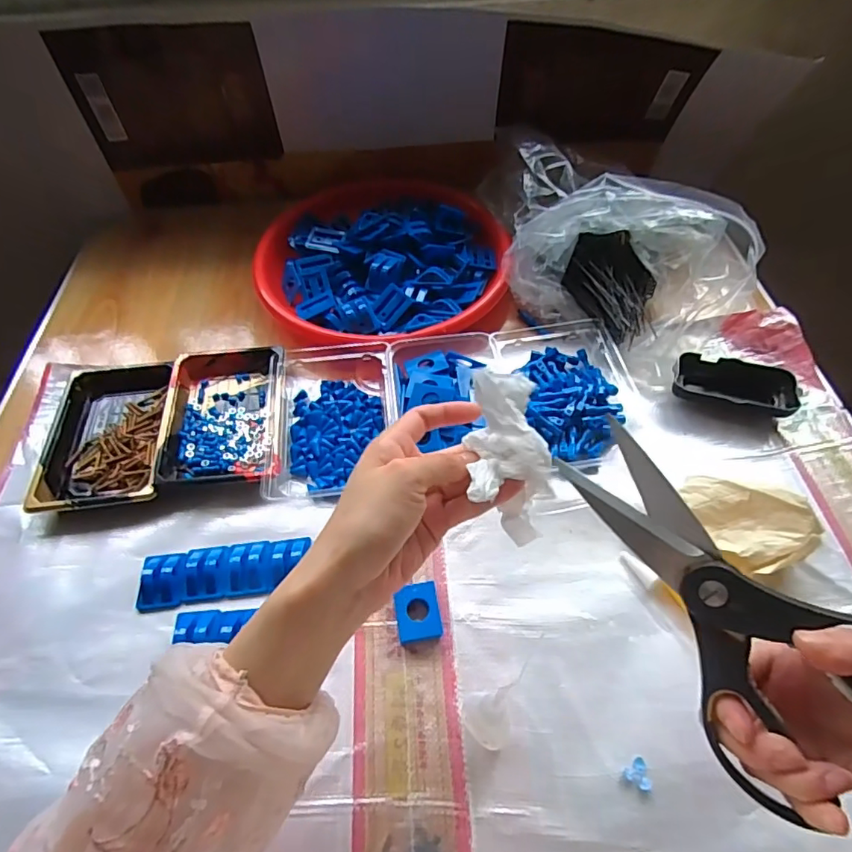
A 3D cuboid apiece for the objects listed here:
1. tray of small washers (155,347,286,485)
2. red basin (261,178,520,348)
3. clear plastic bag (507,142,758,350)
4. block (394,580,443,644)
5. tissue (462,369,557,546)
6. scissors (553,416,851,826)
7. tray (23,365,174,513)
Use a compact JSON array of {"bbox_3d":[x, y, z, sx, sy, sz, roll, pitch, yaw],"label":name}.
[{"bbox_3d":[-0.194,-0.013,0.518,0.108,0.030,0.162,-6,53,-3],"label":"tray of small washers"},{"bbox_3d":[-0.049,-0.209,0.638,0.284,0.061,0.290,-1,53,1],"label":"red basin"},{"bbox_3d":[0.200,-0.182,0.574,0.263,0.111,0.152,31,60,22],"label":"clear plastic bag"},{"bbox_3d":[-0.006,0.142,0.407,0.033,0.012,0.041,-7,53,-3],"label":"block"},{"bbox_3d":[0.050,0.025,0.324,0.059,0.119,0.041,-17,18,-10],"label":"tissue"},{"bbox_3d":[0.161,0.086,0.281,0.106,0.007,0.204,-37,73,21],"label":"scissors"},{"bbox_3d":[-0.302,0.004,0.512,0.105,0.021,0.164,-8,53,-4],"label":"tray"}]

